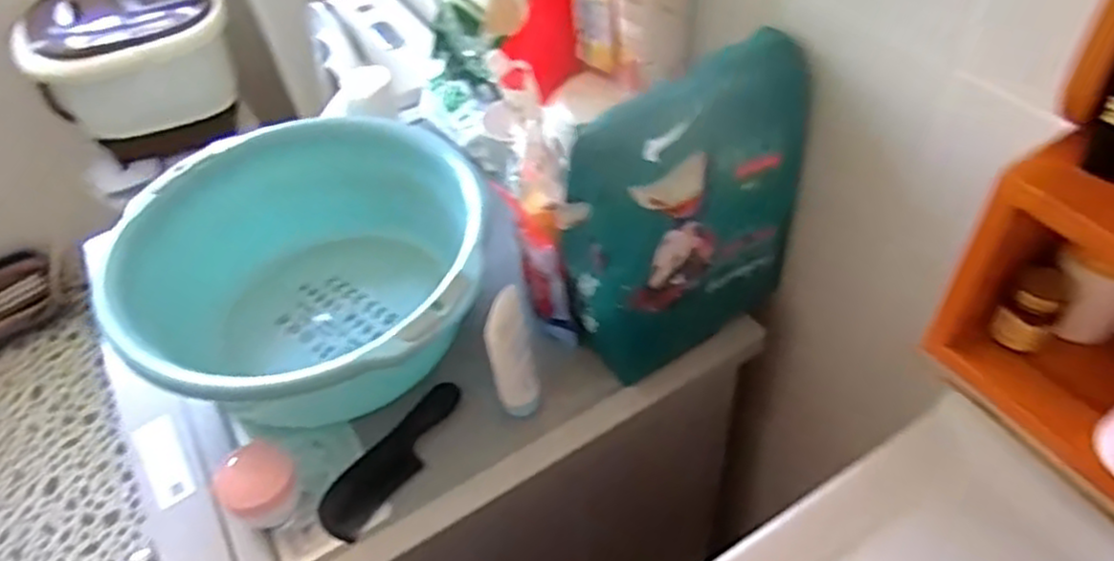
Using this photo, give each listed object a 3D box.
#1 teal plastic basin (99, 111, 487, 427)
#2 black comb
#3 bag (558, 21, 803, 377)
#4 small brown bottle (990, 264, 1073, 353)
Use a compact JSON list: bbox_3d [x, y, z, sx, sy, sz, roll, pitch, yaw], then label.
[{"bbox_3d":[-0.241,-0.002,0.784,0.353,0.151,0.357,-4,48,4],"label":"teal plastic basin"},{"bbox_3d":[-0.153,0.167,0.719,0.048,0.008,0.171,36,59,14],"label":"black comb"},{"bbox_3d":[0.114,-0.054,0.691,0.209,0.317,0.083,-27,51,-16],"label":"bag"},{"bbox_3d":[0.269,0.017,0.429,0.026,0.043,0.030,34,60,31],"label":"small brown bottle"}]

